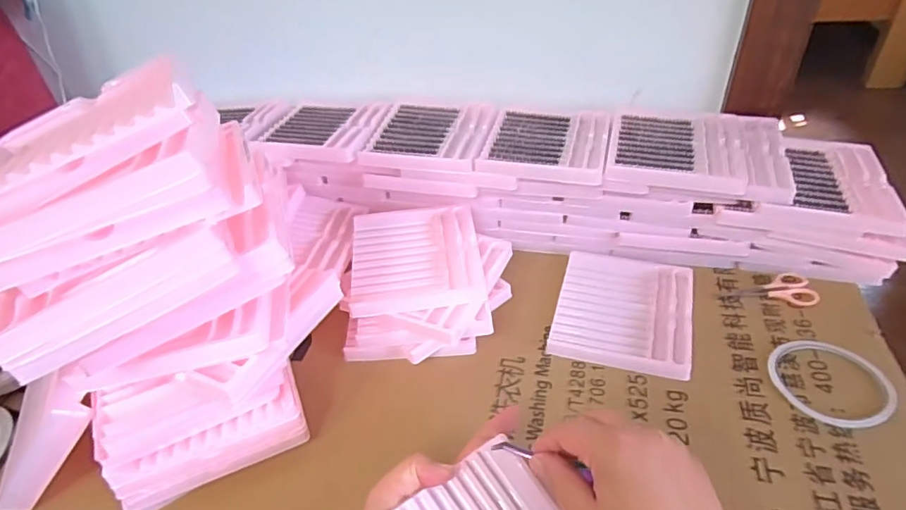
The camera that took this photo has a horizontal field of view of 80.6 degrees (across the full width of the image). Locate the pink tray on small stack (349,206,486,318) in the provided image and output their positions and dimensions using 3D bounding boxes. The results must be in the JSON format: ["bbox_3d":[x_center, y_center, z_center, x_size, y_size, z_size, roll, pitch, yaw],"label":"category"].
[{"bbox_3d":[-0.038,0.002,0.550,0.130,0.017,0.140,-6,40,0],"label":"pink tray on small stack"}]

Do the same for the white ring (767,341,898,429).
[{"bbox_3d":[0.324,0.110,0.457,0.090,0.010,0.082,-4,41,3],"label":"white ring"}]

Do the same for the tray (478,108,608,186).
[{"bbox_3d":[0.105,-0.127,0.598,0.129,0.014,0.136,7,42,15],"label":"tray"}]

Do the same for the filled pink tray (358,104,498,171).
[{"bbox_3d":[-0.024,-0.143,0.627,0.129,0.012,0.138,6,42,13],"label":"filled pink tray"}]

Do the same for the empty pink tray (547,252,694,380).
[{"bbox_3d":[0.175,0.054,0.546,0.131,0.009,0.147,9,43,17],"label":"empty pink tray"}]

